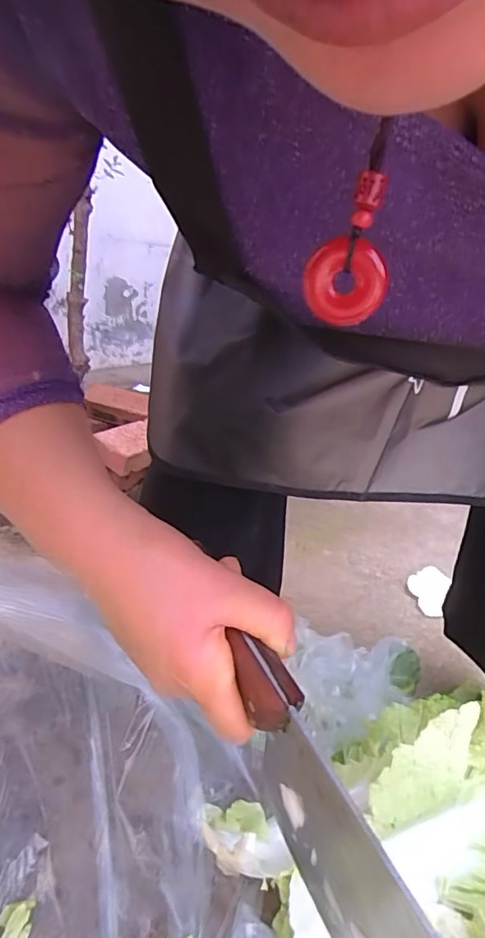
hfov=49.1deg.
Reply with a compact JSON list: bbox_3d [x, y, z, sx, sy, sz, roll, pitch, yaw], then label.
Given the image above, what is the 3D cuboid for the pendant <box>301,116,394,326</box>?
[{"bbox_3d":[0.032,-0.068,0.152,0.024,0.051,0.004,17,25,21],"label":"pendant"}]

